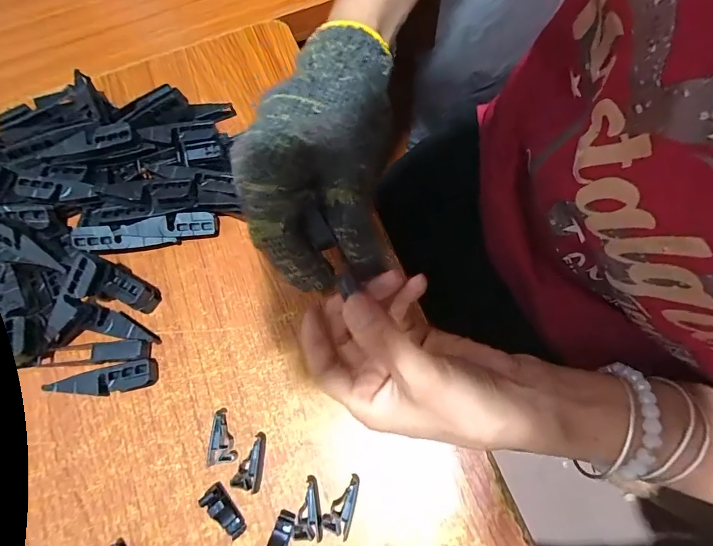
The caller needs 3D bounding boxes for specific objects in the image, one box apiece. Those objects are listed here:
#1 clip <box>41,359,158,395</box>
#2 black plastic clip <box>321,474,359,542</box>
[{"bbox_3d":[-0.160,0.069,0.246,0.064,0.013,0.017,-12,70,-2],"label":"clip"},{"bbox_3d":[-0.006,0.130,0.219,0.016,0.008,0.030,24,73,11],"label":"black plastic clip"}]

